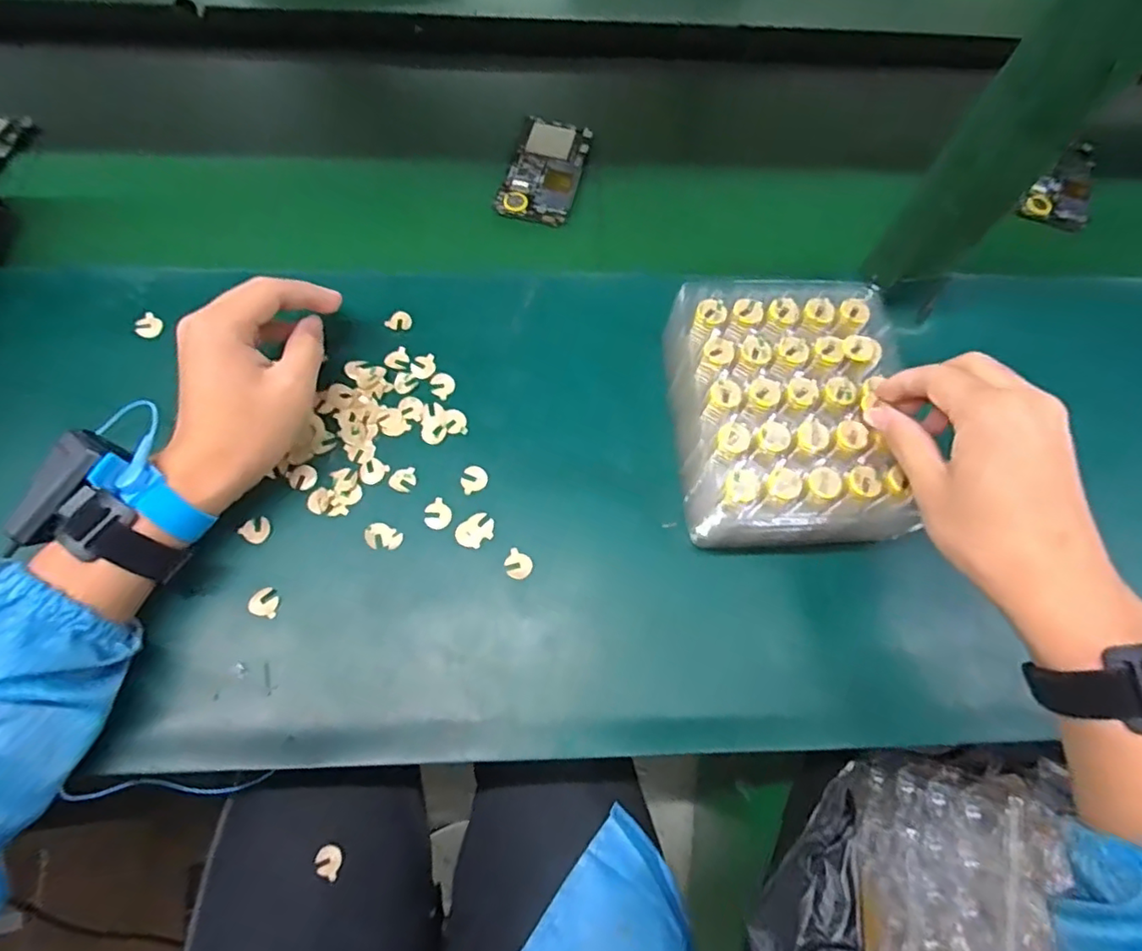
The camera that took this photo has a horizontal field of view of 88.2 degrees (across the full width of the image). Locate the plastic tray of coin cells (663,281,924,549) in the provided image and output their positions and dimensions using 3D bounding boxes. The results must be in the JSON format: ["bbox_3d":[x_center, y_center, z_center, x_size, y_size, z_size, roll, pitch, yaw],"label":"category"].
[{"bbox_3d":[0.147,-0.047,0.398,0.149,0.051,0.178,-2,72,-2],"label":"plastic tray of coin cells"}]

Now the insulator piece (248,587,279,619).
[{"bbox_3d":[-0.195,0.081,0.376,0.017,0.007,0.018,1,66,-3],"label":"insulator piece"}]

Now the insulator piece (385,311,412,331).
[{"bbox_3d":[-0.132,-0.120,0.456,0.016,0.005,0.020,26,68,8],"label":"insulator piece"}]

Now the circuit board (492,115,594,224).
[{"bbox_3d":[-0.022,-0.281,0.536,0.064,0.006,0.122,13,66,2],"label":"circuit board"}]

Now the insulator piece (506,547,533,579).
[{"bbox_3d":[-0.035,0.060,0.391,0.019,0.004,0.018,1,66,-3],"label":"insulator piece"}]

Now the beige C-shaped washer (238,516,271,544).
[{"bbox_3d":[-0.208,0.036,0.390,0.016,0.005,0.018,38,70,12],"label":"beige C-shaped washer"}]

